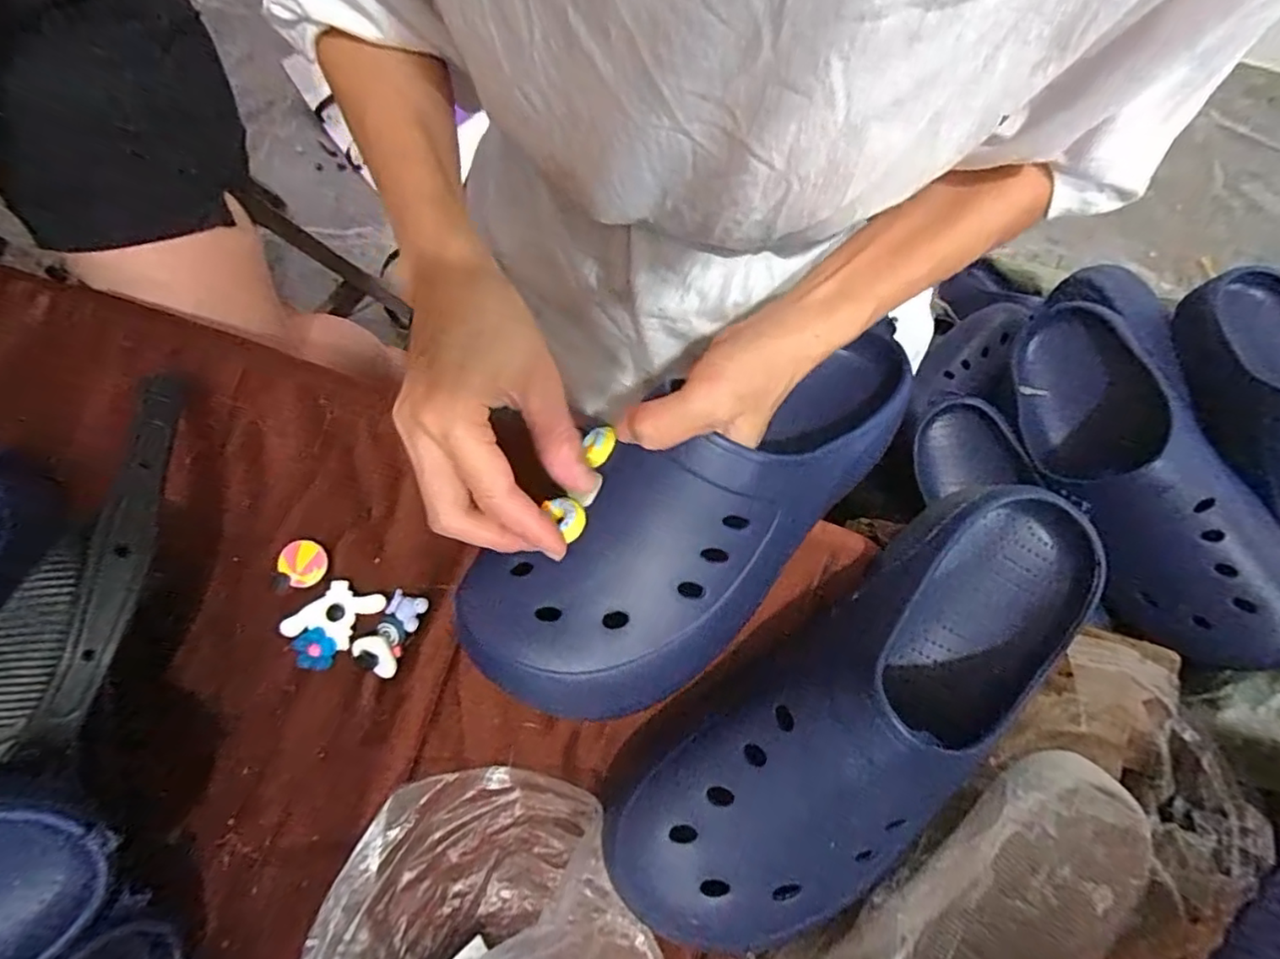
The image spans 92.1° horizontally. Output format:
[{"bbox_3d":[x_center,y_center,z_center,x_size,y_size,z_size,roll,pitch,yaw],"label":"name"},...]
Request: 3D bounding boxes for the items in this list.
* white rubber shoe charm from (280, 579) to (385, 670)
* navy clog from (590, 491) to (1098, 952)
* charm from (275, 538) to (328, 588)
[{"bbox_3d":[-0.182,0.082,0.362,0.036,0.004,0.057,44,82,8],"label":"white rubber shoe charm"},{"bbox_3d":[0.118,0.113,0.307,0.301,0.115,0.114,-39,82,-7],"label":"navy clog"},{"bbox_3d":[-0.201,0.050,0.368,0.025,0.004,0.027,-41,94,-16],"label":"charm"}]

